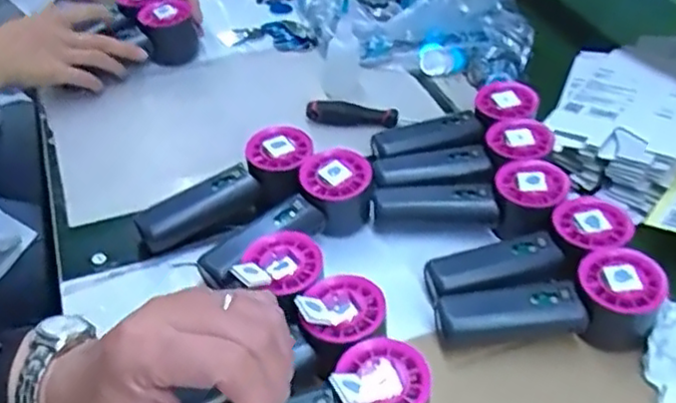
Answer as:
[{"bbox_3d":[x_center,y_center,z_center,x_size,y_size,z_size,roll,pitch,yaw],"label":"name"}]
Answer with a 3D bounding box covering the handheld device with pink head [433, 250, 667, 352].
[{"bbox_3d":[0.150,0.078,0.498,0.157,0.054,0.053,-9,43,4],"label":"handheld device with pink head"}]

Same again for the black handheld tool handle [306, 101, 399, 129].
[{"bbox_3d":[0.015,-0.087,0.690,0.089,0.018,0.025,-1,43,-5],"label":"black handheld tool handle"}]

